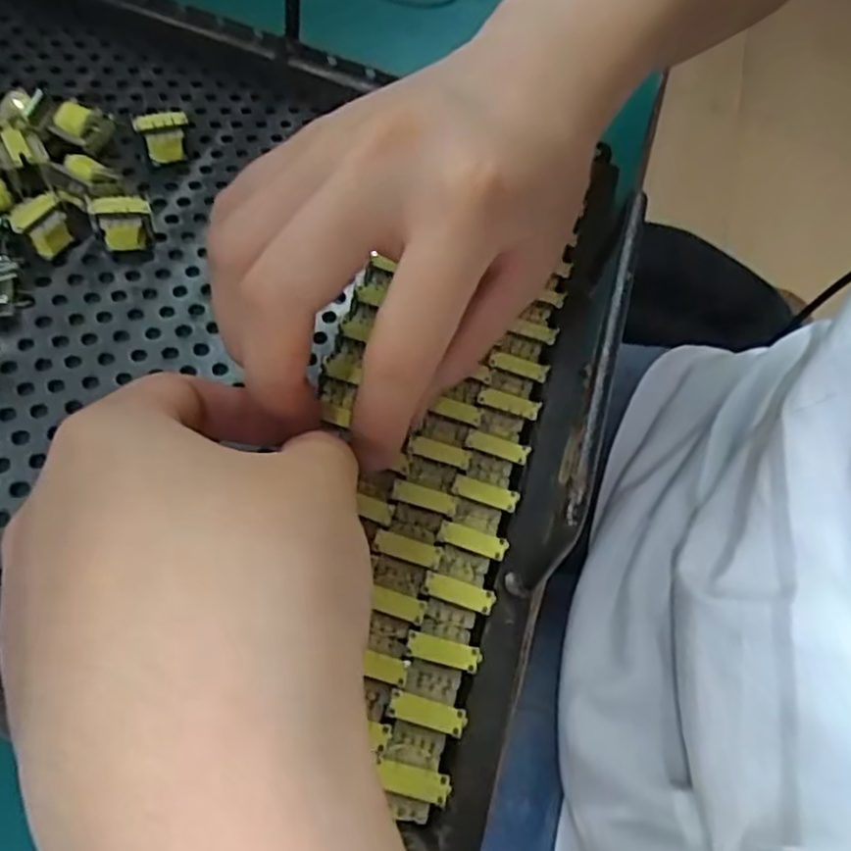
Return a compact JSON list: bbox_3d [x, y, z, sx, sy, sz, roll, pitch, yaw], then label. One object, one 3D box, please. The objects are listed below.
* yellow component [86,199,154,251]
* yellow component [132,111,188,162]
[{"bbox_3d":[-0.105,-0.069,0.251,0.018,0.018,0.013,-17,65,-20],"label":"yellow component"},{"bbox_3d":[-0.099,-0.109,0.272,0.019,0.020,0.009,-10,63,-17],"label":"yellow component"}]

